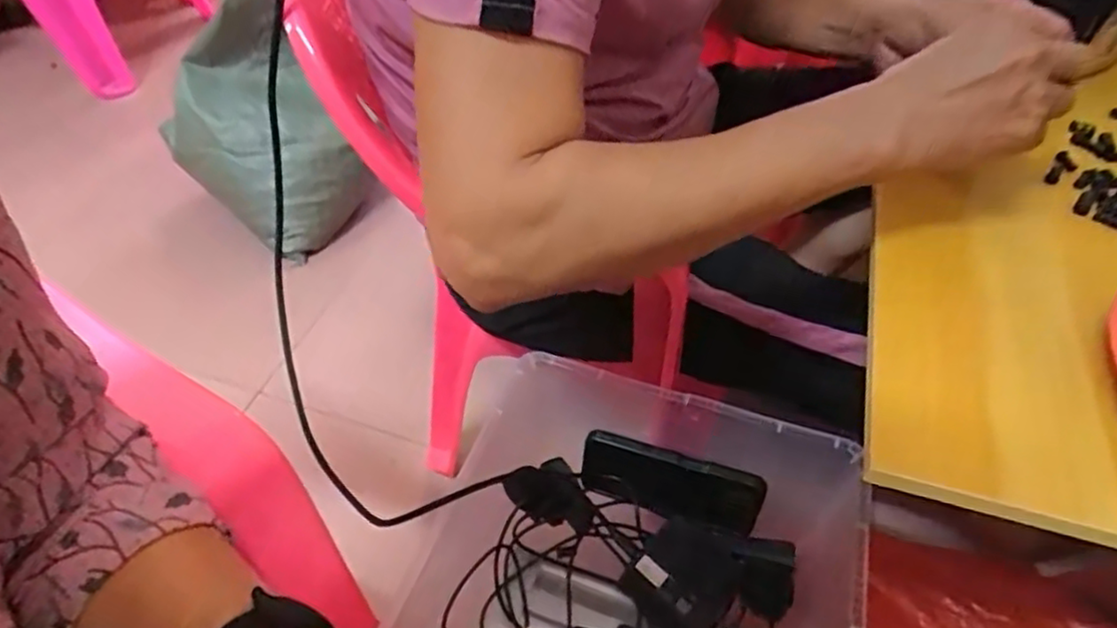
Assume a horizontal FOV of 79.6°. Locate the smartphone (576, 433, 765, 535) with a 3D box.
[{"bbox_3d":[0.101,0.156,0.614,0.162,0.067,0.004,15,23,12],"label":"smartphone"}]

